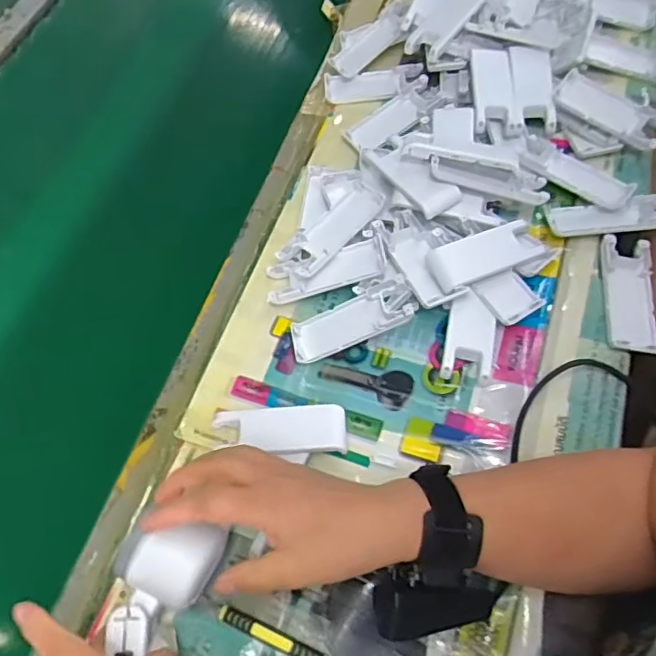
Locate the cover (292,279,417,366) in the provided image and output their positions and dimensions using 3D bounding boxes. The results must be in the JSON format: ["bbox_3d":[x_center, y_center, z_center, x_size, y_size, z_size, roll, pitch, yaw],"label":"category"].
[{"bbox_3d":[0.018,-0.005,0.484,0.105,0.010,0.041,-22,60,22],"label":"cover"}]

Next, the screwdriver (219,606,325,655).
[{"bbox_3d":[-0.010,0.215,0.389,0.137,0.008,0.014,19,66,15],"label":"screwdriver"}]

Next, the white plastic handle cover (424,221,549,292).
[{"bbox_3d":[0.133,-0.063,0.497,0.098,0.009,0.043,-22,62,-6],"label":"white plastic handle cover"}]

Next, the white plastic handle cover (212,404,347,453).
[{"bbox_3d":[-0.037,0.079,0.456,0.101,0.020,0.035,-1,62,5],"label":"white plastic handle cover"}]

